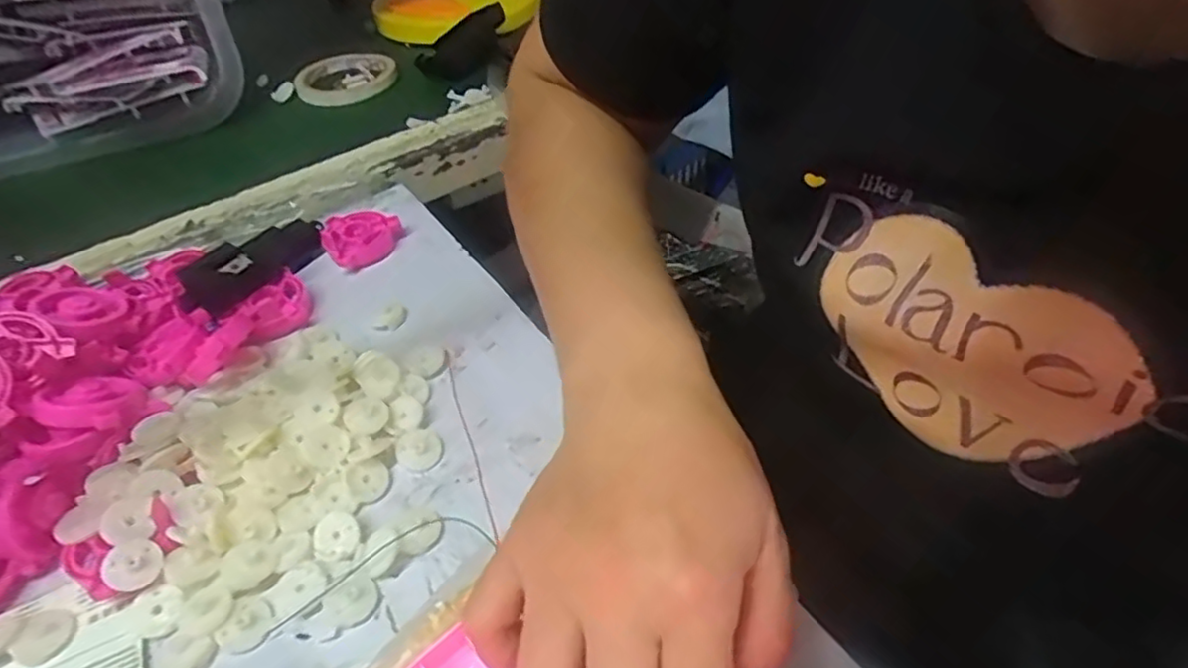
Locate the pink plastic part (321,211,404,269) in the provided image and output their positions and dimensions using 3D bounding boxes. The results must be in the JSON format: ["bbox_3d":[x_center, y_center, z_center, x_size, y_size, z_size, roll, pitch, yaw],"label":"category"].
[{"bbox_3d":[-0.166,-0.071,0.486,0.053,0.021,0.049,-14,45,-9],"label":"pink plastic part"}]

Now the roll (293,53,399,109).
[{"bbox_3d":[-0.254,-0.260,0.685,0.100,0.017,0.100,-2,44,2],"label":"roll"}]

